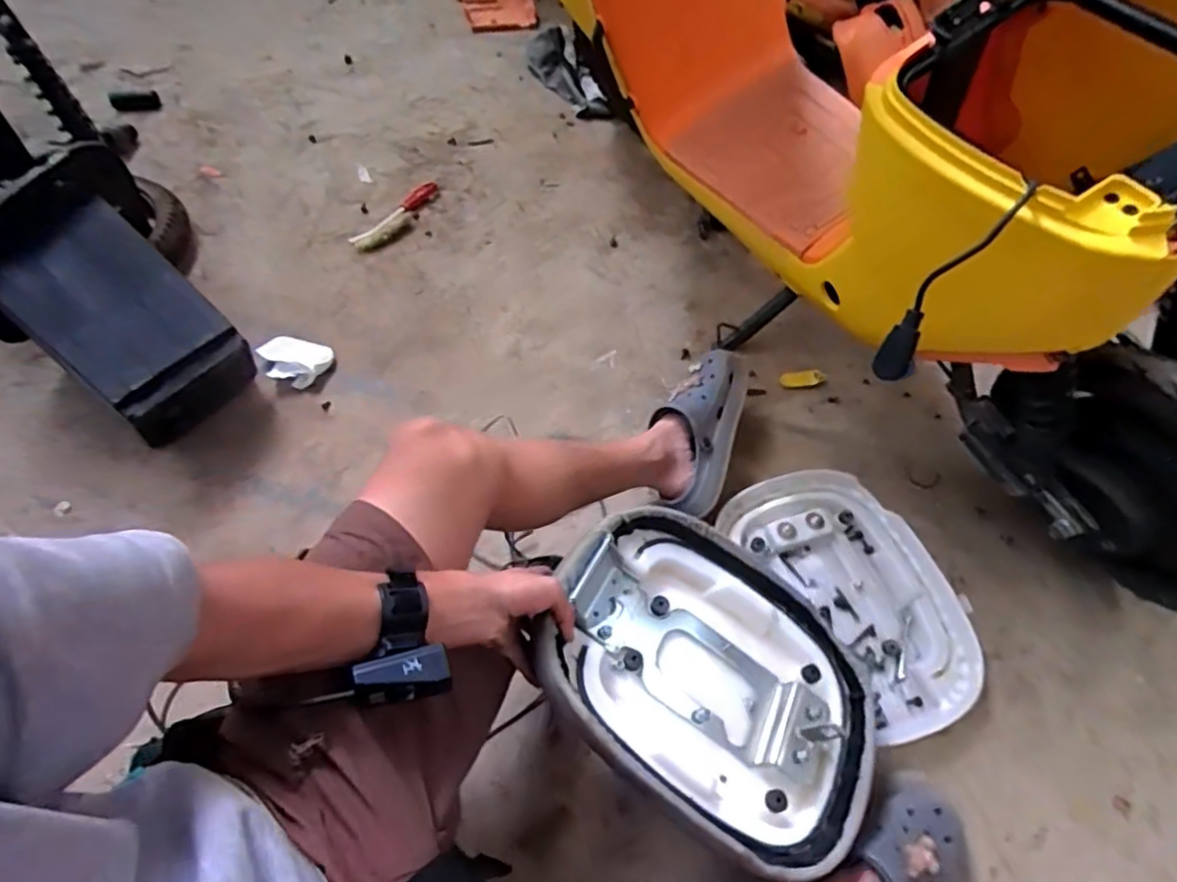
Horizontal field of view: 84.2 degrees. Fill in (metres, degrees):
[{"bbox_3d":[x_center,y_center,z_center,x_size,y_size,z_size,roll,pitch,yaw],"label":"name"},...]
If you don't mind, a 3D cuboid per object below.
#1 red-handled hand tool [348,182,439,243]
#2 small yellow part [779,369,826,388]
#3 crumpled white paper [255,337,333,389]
[{"bbox_3d":[-0.374,-0.440,1.261,0.032,0.024,0.213,31,63,17],"label":"red-handled hand tool"},{"bbox_3d":[0.358,-0.104,1.088,0.076,0.005,0.030,-10,59,-7],"label":"small yellow part"},{"bbox_3d":[-0.472,-0.127,1.041,0.113,0.041,0.090,21,60,12],"label":"crumpled white paper"}]

